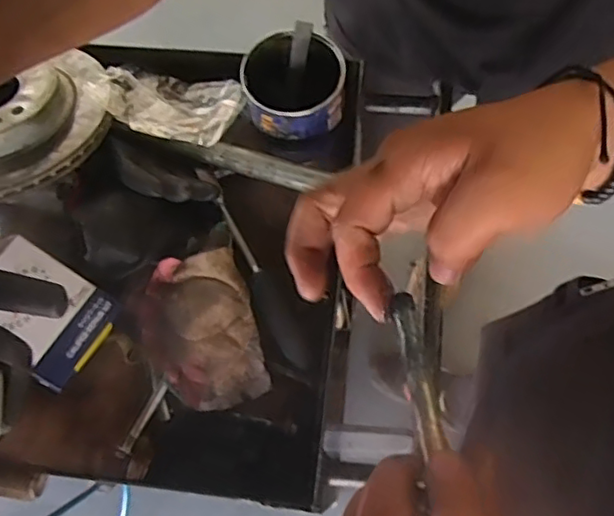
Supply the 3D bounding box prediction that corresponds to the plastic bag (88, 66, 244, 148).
[{"bbox_3d":[-0.144,-0.165,0.644,0.146,0.059,0.104,11,69,8],"label":"plastic bag"}]

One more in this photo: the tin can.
[{"bbox_3d":[-0.013,-0.171,0.613,0.097,0.057,0.101,-1,68,3],"label":"tin can"}]

